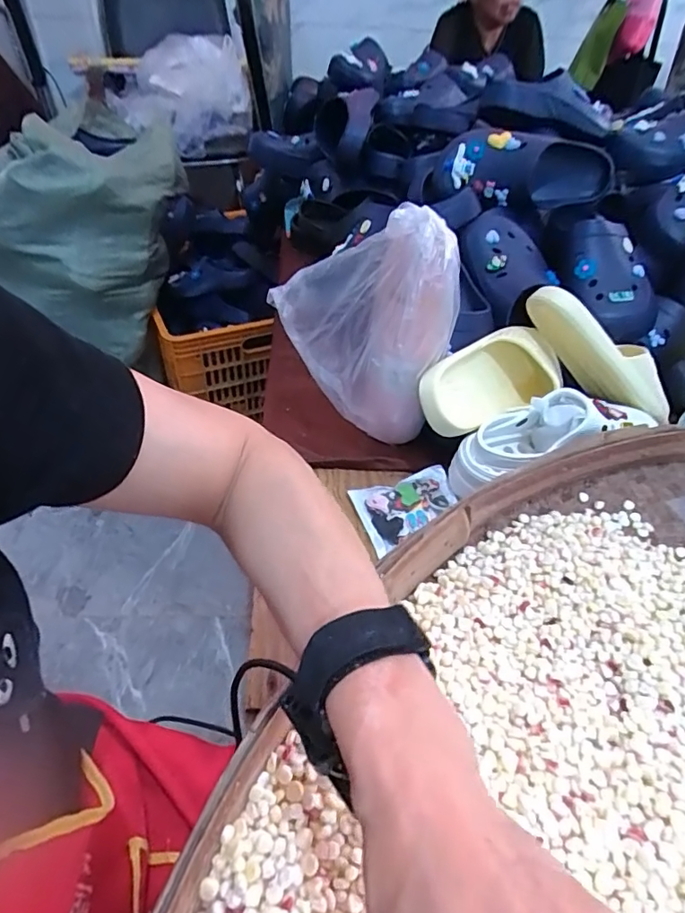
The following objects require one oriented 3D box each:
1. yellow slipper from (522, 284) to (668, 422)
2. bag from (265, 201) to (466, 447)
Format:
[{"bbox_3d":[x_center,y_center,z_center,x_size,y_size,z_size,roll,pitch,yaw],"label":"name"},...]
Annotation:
[{"bbox_3d":[0.303,-0.119,0.611,0.214,0.078,0.074,40,44,-9],"label":"yellow slipper"},{"bbox_3d":[0.016,-0.129,0.538,0.187,0.225,0.065,12,43,6],"label":"bag"}]

